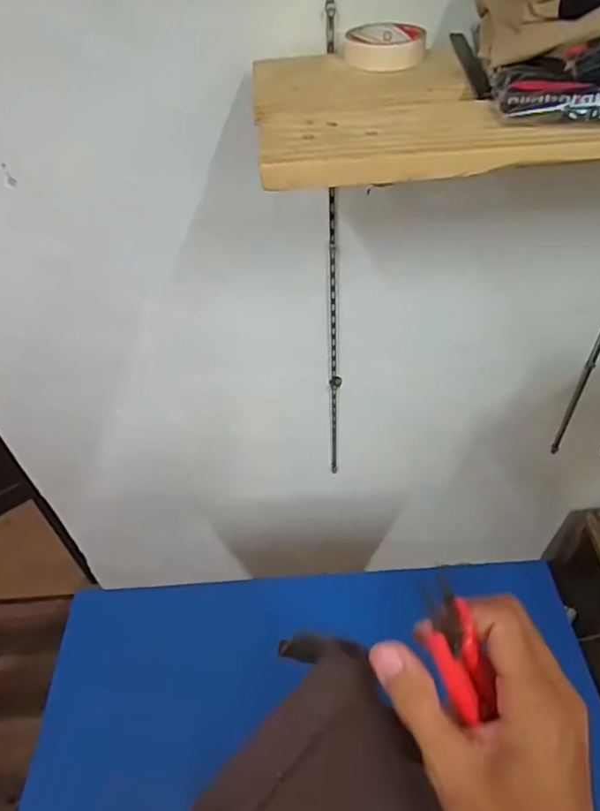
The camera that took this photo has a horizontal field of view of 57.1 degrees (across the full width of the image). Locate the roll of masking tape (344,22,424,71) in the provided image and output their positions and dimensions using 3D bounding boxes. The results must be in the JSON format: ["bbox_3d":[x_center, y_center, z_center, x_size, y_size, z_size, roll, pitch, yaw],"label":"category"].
[{"bbox_3d":[0.094,-0.400,0.609,0.084,0.030,0.082,3,47,7],"label":"roll of masking tape"}]

